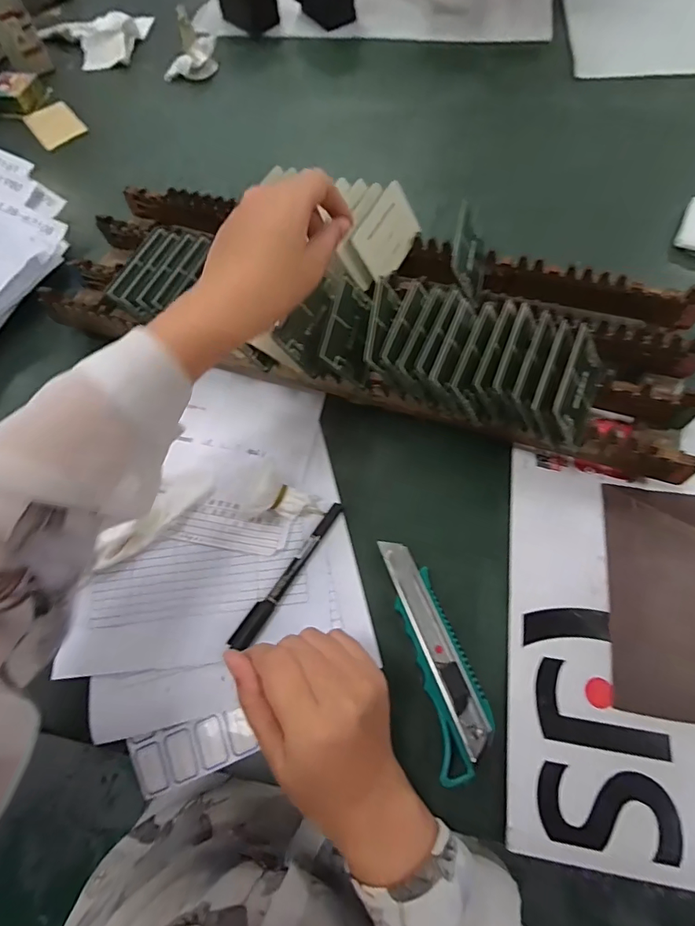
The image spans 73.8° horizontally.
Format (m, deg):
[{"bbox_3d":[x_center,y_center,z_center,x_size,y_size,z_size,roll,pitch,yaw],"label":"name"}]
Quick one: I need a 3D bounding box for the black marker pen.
[{"bbox_3d":[-0.045,0.086,0.363,0.014,0.010,0.131,31,72,17],"label":"black marker pen"}]

